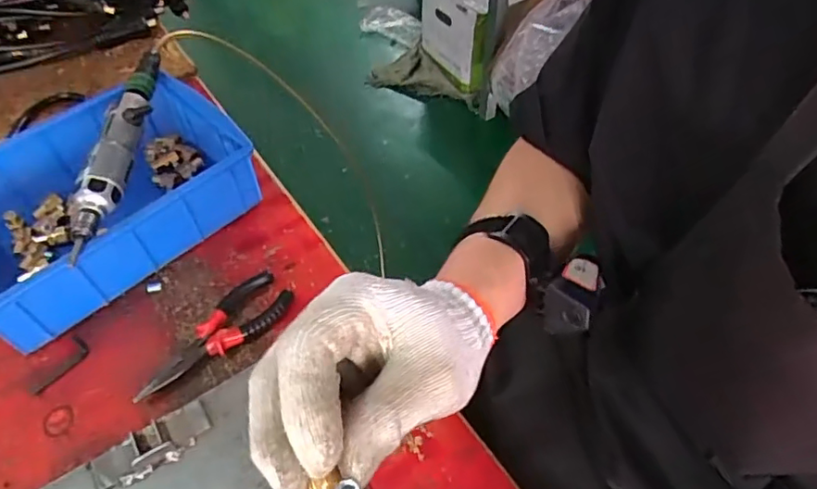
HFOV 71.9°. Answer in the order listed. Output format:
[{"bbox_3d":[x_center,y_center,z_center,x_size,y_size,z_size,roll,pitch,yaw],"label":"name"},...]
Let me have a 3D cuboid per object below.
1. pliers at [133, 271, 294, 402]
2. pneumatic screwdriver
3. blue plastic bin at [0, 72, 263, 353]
[{"bbox_3d":[-0.180,0.084,0.522,0.154,0.020,0.053,-37,59,-25],"label":"pliers"},{"bbox_3d":[-0.288,-0.108,0.564,0.040,0.033,0.284,0,51,2],"label":"pneumatic screwdriver"},{"bbox_3d":[-0.318,-0.047,0.588,0.290,0.088,0.199,-38,60,-25],"label":"blue plastic bin"}]

